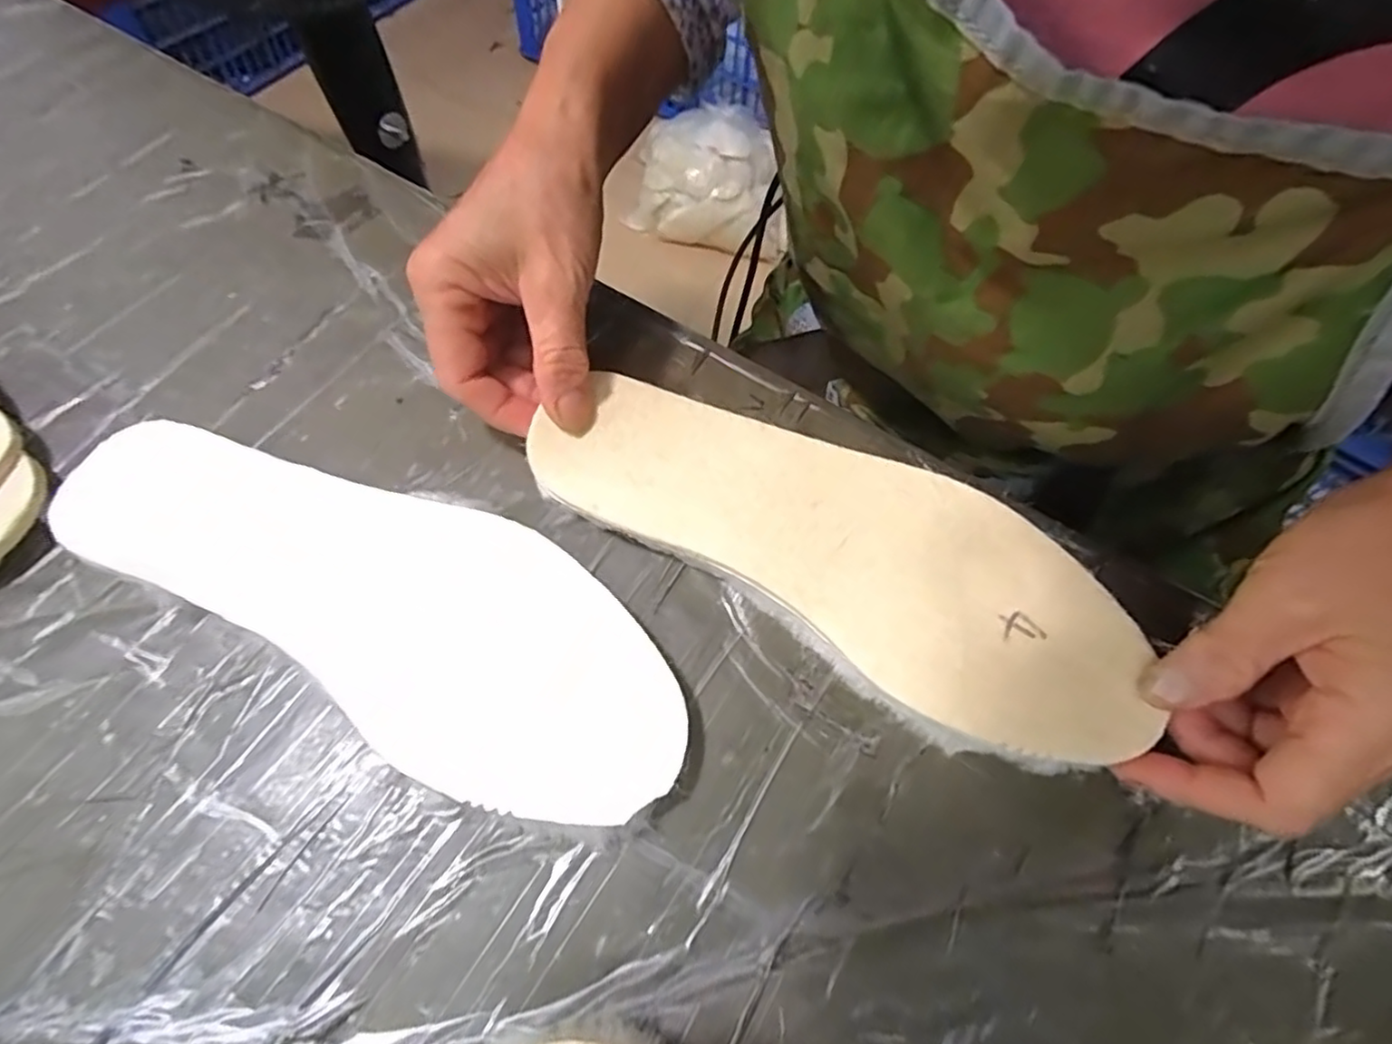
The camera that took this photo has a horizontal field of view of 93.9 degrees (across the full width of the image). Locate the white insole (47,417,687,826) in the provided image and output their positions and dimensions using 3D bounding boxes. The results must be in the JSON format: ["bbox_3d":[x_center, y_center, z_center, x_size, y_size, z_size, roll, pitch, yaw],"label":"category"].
[{"bbox_3d":[-0.116,0.023,0.240,0.244,0.006,0.086,29,68,9],"label":"white insole"}]

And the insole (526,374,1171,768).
[{"bbox_3d":[0.053,0.009,0.258,0.237,0.019,0.087,27,66,9],"label":"insole"}]

